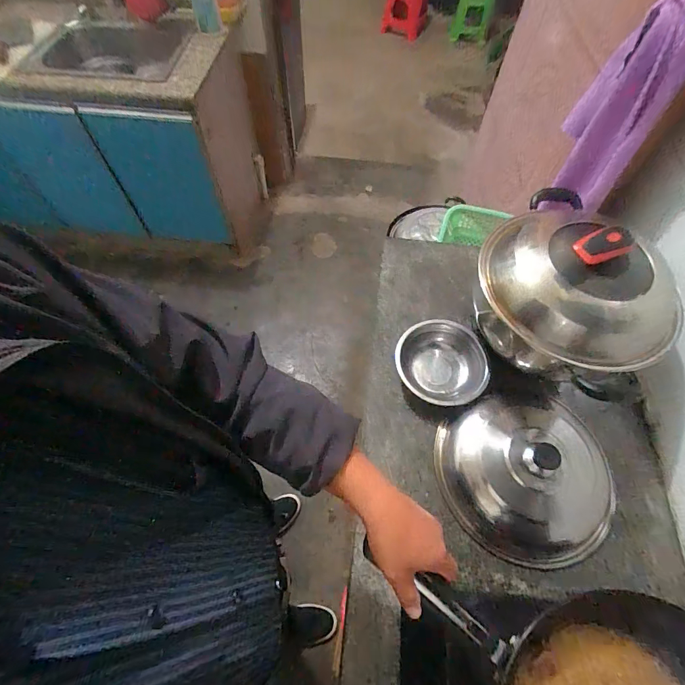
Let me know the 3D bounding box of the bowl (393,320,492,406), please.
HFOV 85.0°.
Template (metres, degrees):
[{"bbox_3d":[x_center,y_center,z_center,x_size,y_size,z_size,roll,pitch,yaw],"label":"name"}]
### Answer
[{"bbox_3d":[0.204,0.044,0.768,0.176,0.055,0.185,-23,65,-11],"label":"bowl"}]

